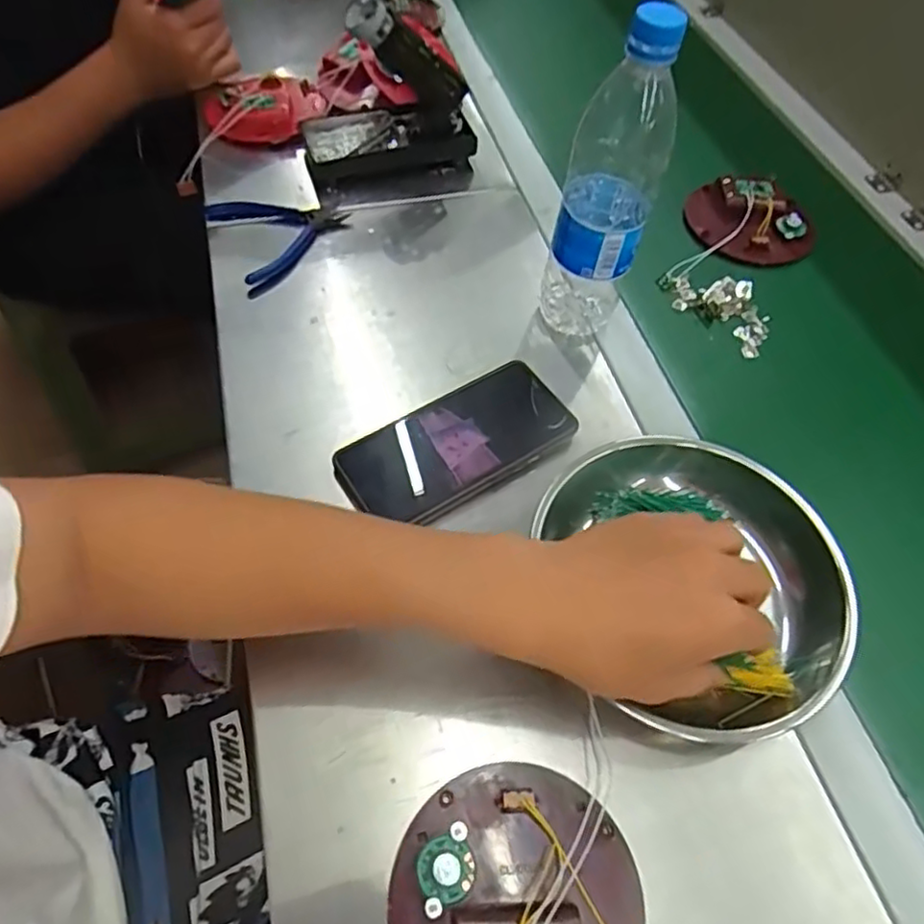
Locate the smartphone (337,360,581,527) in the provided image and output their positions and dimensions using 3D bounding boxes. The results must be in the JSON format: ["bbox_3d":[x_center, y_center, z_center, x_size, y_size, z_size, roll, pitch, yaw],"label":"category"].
[{"bbox_3d":[-0.002,-0.014,0.460,0.163,0.013,0.080,-27,62,-20],"label":"smartphone"}]

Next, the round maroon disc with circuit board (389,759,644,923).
[{"bbox_3d":[0.028,0.213,0.314,0.117,0.026,0.119,2,56,-2],"label":"round maroon disc with circuit board"}]

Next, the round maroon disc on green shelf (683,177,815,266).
[{"bbox_3d":[0.275,-0.232,0.615,0.111,0.028,0.098,-2,57,-5],"label":"round maroon disc on green shelf"}]

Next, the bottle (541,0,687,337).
[{"bbox_3d":[0.101,-0.188,0.454,0.064,0.222,0.060,16,57,7],"label":"bottle"}]

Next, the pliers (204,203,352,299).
[{"bbox_3d":[-0.158,-0.208,0.584,0.111,0.010,0.114,-26,61,-19],"label":"pliers"}]

